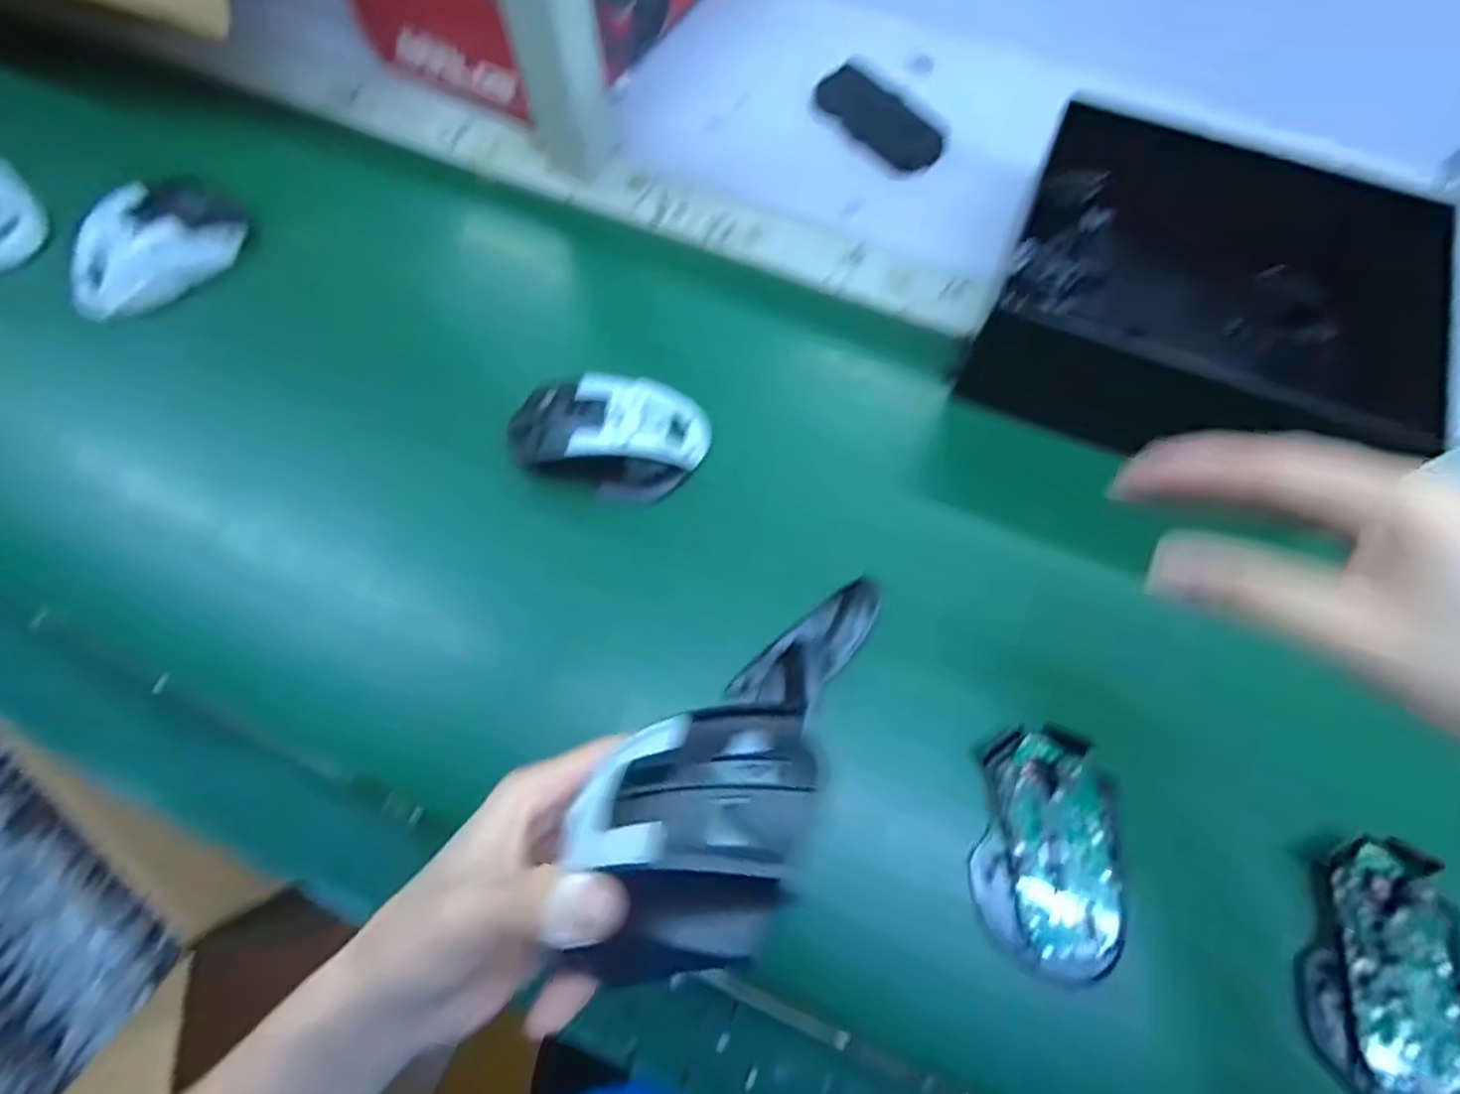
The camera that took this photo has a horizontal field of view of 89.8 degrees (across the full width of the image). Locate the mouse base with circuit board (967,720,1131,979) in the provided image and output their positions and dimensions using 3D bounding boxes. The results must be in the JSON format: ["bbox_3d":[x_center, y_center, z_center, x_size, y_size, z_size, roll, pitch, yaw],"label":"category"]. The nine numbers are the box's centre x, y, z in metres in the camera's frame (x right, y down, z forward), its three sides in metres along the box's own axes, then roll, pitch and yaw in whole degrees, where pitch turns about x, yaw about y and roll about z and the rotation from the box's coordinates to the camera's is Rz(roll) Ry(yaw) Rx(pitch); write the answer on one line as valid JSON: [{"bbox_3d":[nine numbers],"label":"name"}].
[{"bbox_3d":[0.159,0.148,0.361,0.071,0.012,0.111,12,69,6],"label":"mouse base with circuit board"}]

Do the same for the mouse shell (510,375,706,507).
[{"bbox_3d":[-0.073,-0.065,0.437,0.116,0.039,0.067,-2,68,0],"label":"mouse shell"}]

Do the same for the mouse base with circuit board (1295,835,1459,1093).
[{"bbox_3d":[0.303,0.193,0.333,0.067,0.017,0.113,15,69,7],"label":"mouse base with circuit board"}]

